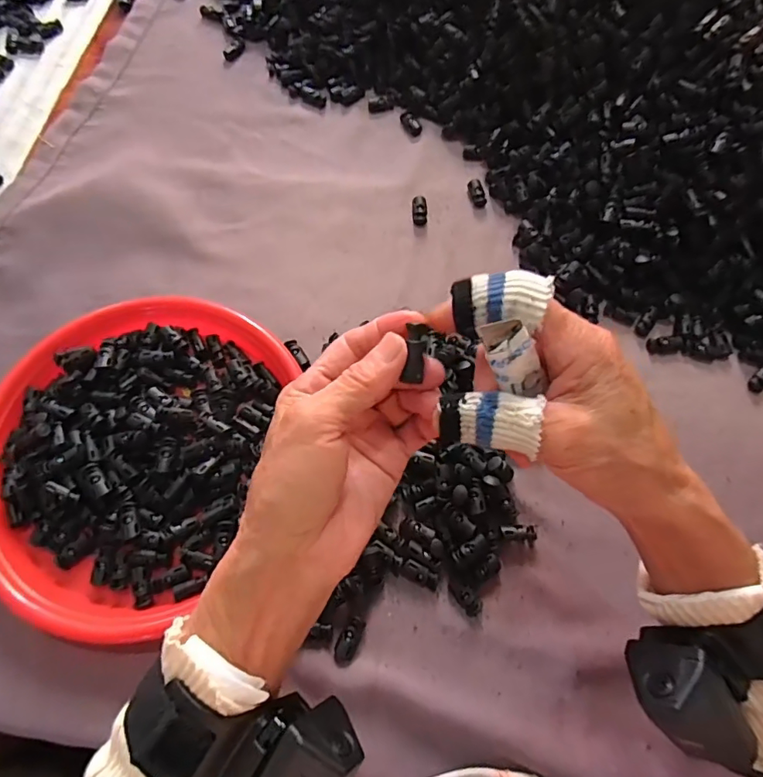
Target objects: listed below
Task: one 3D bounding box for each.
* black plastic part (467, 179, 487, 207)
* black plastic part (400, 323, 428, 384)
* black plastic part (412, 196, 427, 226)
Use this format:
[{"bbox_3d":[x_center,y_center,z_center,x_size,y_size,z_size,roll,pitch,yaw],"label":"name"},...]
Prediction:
[{"bbox_3d":[0.095,-0.193,0.486,0.013,0.007,0.029,-18,71,-6],"label":"black plastic part"},{"bbox_3d":[0.016,-0.016,0.222,0.008,0.007,0.026,7,79,2],"label":"black plastic part"},{"bbox_3d":[0.037,-0.172,0.476,0.015,0.009,0.030,-2,70,-1],"label":"black plastic part"}]

